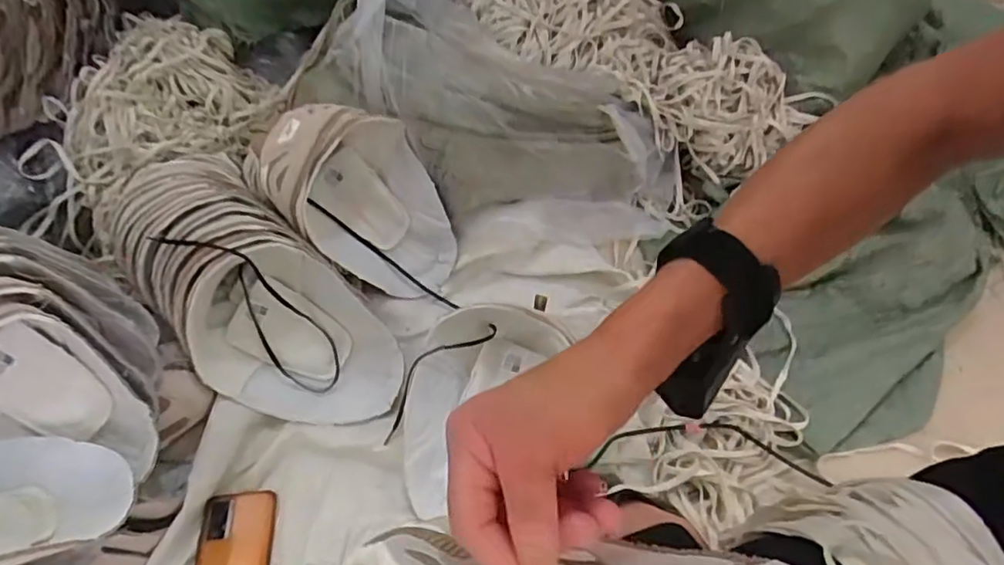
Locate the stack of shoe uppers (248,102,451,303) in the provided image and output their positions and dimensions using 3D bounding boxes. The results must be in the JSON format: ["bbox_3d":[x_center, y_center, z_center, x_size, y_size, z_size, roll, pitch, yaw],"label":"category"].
[{"bbox_3d":[-0.188,-0.107,0.803,0.192,0.188,0.226,-38,59,-22],"label":"stack of shoe uppers"}]

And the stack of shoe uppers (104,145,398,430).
[{"bbox_3d":[-0.316,0.001,0.736,0.453,0.154,0.202,45,64,0],"label":"stack of shoe uppers"}]

